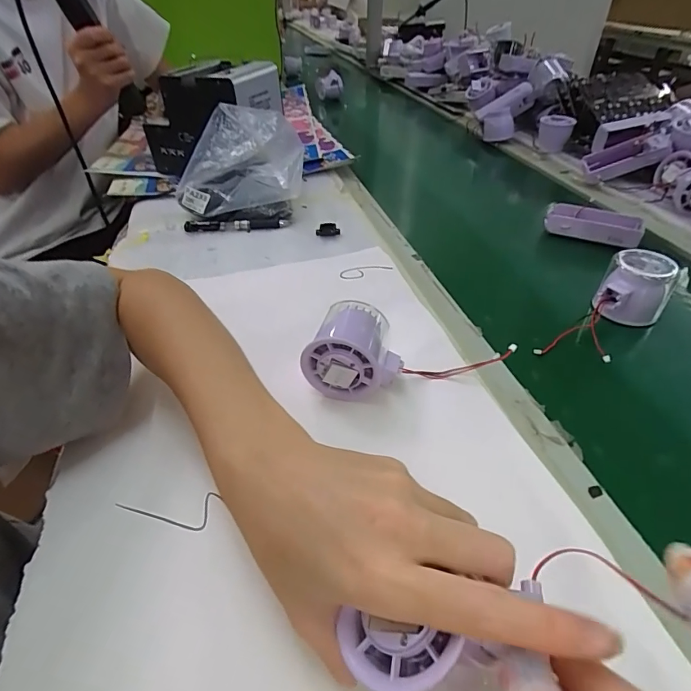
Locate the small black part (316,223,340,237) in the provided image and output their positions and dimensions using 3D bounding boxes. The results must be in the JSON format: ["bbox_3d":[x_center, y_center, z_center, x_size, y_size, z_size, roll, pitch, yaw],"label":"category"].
[{"bbox_3d":[-0.022,-0.142,0.536,0.029,0.013,0.016,-5,40,-4],"label":"small black part"}]

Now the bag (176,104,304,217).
[{"bbox_3d":[-0.138,-0.243,0.579,0.156,0.128,0.060,-4,10,-2],"label":"bag"}]

